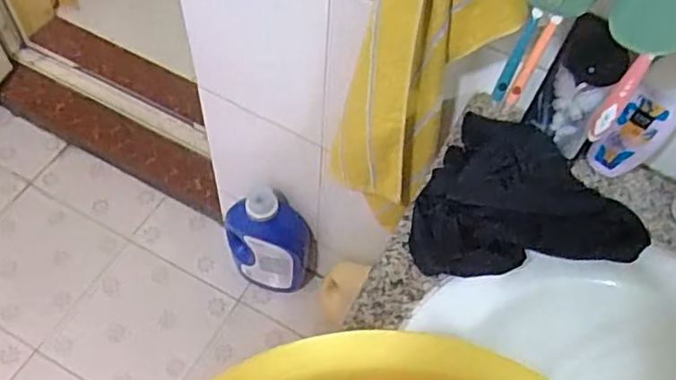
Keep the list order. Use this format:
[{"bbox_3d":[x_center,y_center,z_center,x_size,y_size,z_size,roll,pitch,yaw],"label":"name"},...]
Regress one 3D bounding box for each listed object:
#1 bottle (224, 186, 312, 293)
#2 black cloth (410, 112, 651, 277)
[{"bbox_3d":[-0.145,0.103,1.301,0.181,0.318,0.098,21,59,8],"label":"bottle"},{"bbox_3d":[0.180,-0.013,0.663,0.208,0.068,0.202,-1,58,-5],"label":"black cloth"}]

